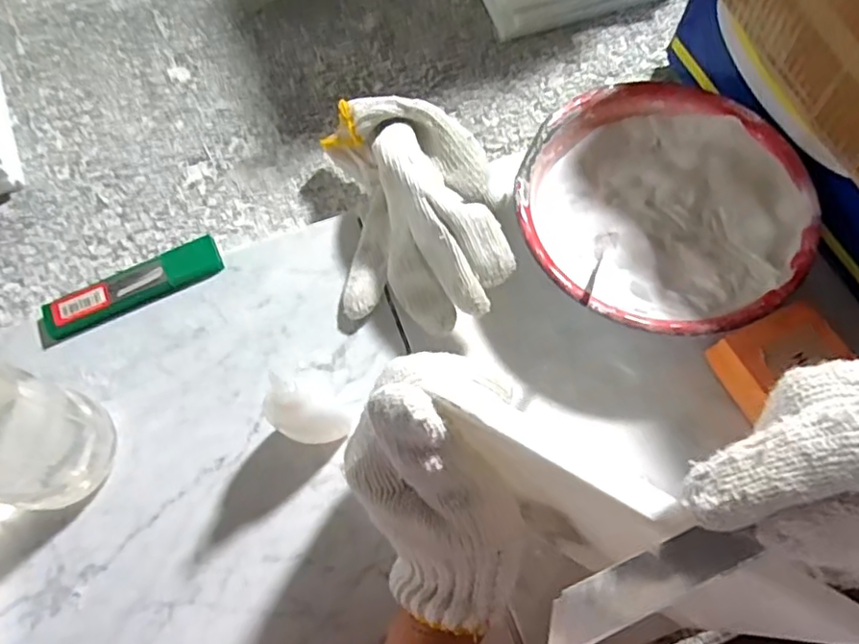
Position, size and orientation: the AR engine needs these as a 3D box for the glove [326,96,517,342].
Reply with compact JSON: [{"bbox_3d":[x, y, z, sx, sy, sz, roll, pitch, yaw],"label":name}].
[{"bbox_3d":[-0.010,-0.067,0.379,0.105,0.070,0.152,-6,66,0],"label":"glove"}]

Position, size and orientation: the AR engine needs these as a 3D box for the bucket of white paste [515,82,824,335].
[{"bbox_3d":[0.138,-0.062,0.377,0.162,0.057,0.160,-1,66,2],"label":"bucket of white paste"}]

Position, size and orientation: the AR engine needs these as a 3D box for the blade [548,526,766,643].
[{"bbox_3d":[0.063,0.076,0.177,0.067,0.004,0.017,-23,85,-9],"label":"blade"}]

